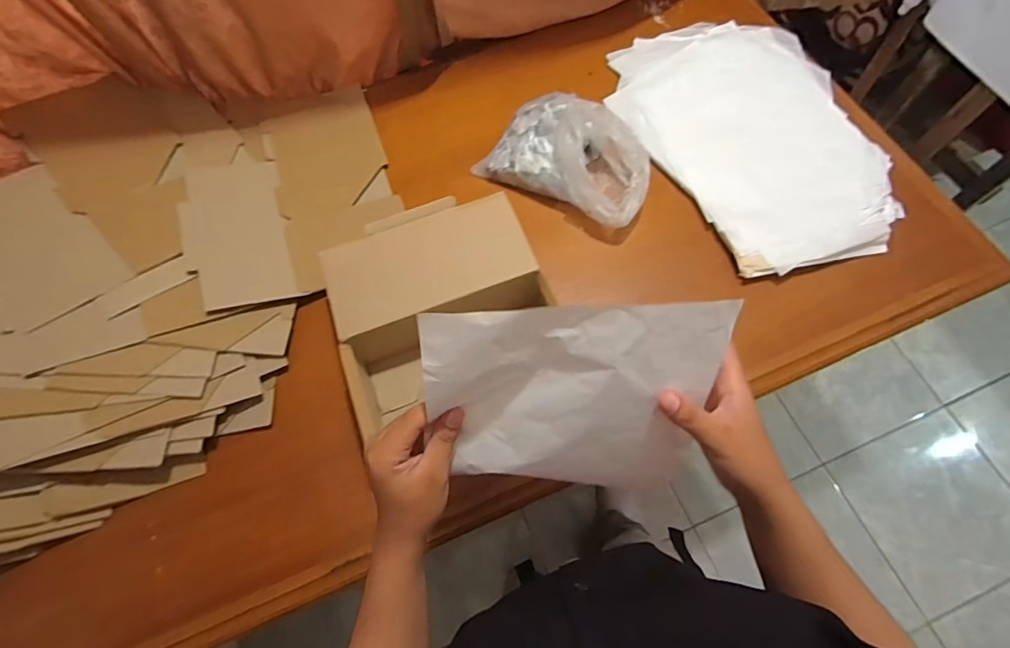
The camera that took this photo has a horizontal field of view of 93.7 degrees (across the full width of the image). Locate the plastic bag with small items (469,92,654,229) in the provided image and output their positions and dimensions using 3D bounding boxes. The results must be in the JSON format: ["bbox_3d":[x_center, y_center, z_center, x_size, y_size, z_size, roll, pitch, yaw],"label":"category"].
[{"bbox_3d":[0.104,-0.269,0.733,0.265,0.110,0.157,31,73,14],"label":"plastic bag with small items"}]

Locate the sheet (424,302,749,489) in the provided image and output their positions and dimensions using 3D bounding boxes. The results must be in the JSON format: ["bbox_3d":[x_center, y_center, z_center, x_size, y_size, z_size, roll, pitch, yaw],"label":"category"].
[{"bbox_3d":[0.050,0.063,0.341,0.205,0.174,0.017,-2,34,-7],"label":"sheet"}]

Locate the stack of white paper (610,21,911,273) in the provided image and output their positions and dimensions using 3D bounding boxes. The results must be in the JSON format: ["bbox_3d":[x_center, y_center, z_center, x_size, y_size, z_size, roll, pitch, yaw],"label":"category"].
[{"bbox_3d":[0.389,-0.311,0.772,0.344,0.031,0.497,-16,68,-4],"label":"stack of white paper"}]

